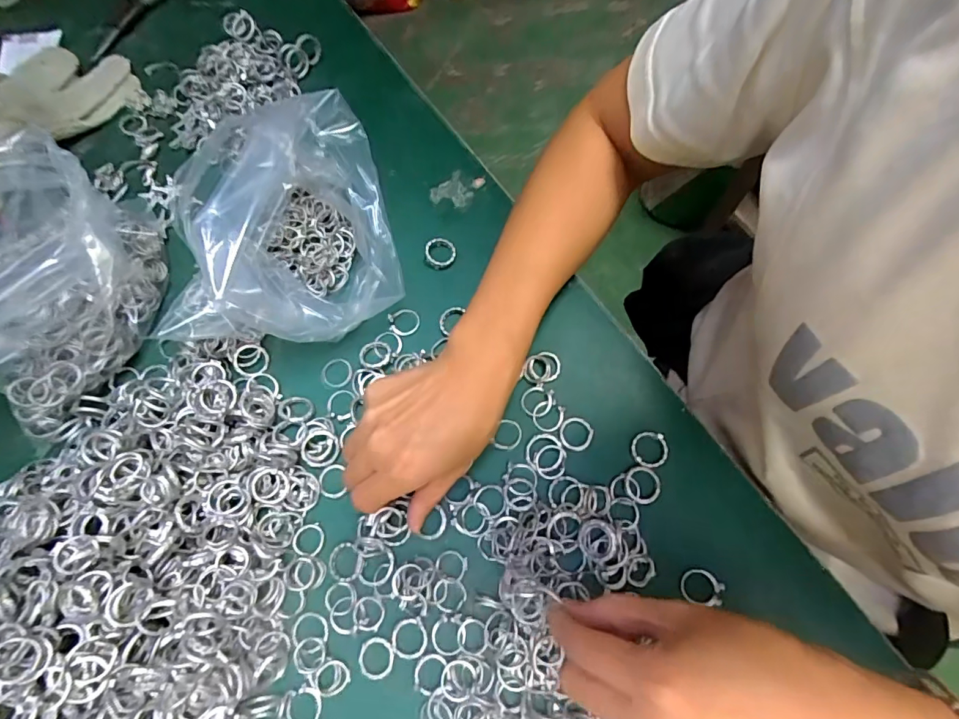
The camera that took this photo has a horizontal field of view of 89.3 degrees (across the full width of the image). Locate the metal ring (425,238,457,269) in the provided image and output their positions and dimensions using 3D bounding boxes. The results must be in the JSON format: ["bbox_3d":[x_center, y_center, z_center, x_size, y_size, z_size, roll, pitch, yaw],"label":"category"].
[{"bbox_3d":[-0.030,-0.084,0.378,0.023,0.004,0.026,1,72,3],"label":"metal ring"}]

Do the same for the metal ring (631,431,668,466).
[{"bbox_3d":[0.115,0.060,0.327,0.024,0.005,0.024,-1,72,2],"label":"metal ring"}]

